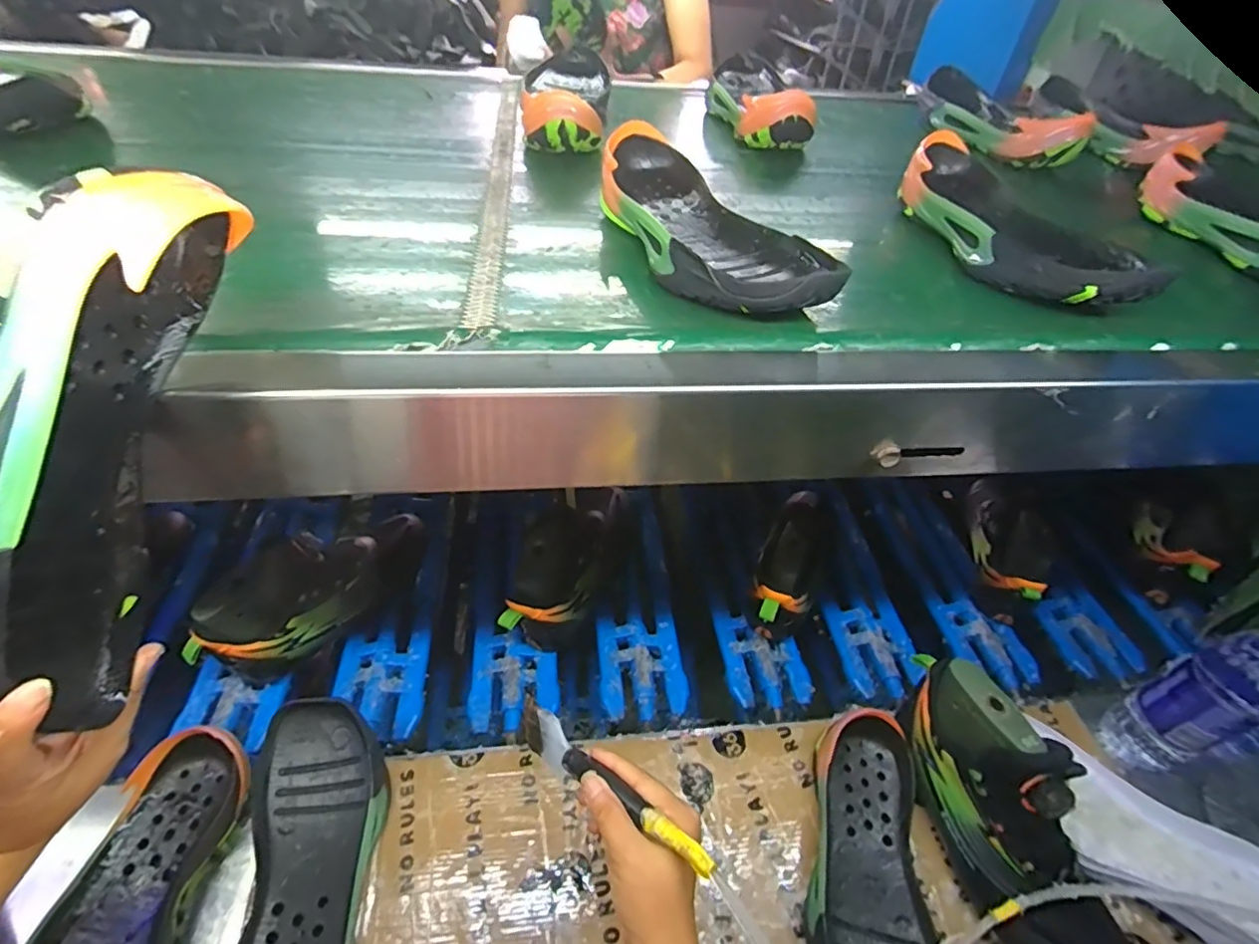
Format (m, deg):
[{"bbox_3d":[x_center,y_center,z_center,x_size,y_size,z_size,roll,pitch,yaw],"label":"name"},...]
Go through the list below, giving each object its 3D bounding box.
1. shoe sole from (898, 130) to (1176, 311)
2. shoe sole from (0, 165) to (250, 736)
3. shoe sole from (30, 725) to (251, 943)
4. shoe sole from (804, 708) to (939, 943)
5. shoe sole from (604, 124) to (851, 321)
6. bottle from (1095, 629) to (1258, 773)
[{"bbox_3d":[0.308,-0.206,0.478,0.086,0.047,0.250,-3,47,-10],"label":"shoe sole"},{"bbox_3d":[-0.236,-0.008,0.252,0.042,0.247,0.100,17,3,9],"label":"shoe sole"},{"bbox_3d":[-0.374,0.329,0.427,0.095,0.049,0.249,6,46,-1],"label":"shoe sole"},{"bbox_3d":[0.197,0.327,0.471,0.101,0.043,0.250,10,46,2],"label":"shoe sole"},{"bbox_3d":[0.054,-0.188,0.439,0.114,0.049,0.257,-9,48,-15],"label":"shoe sole"},{"bbox_3d":[0.510,0.202,0.512,0.053,0.243,0.067,-13,49,-18],"label":"bottle"}]

